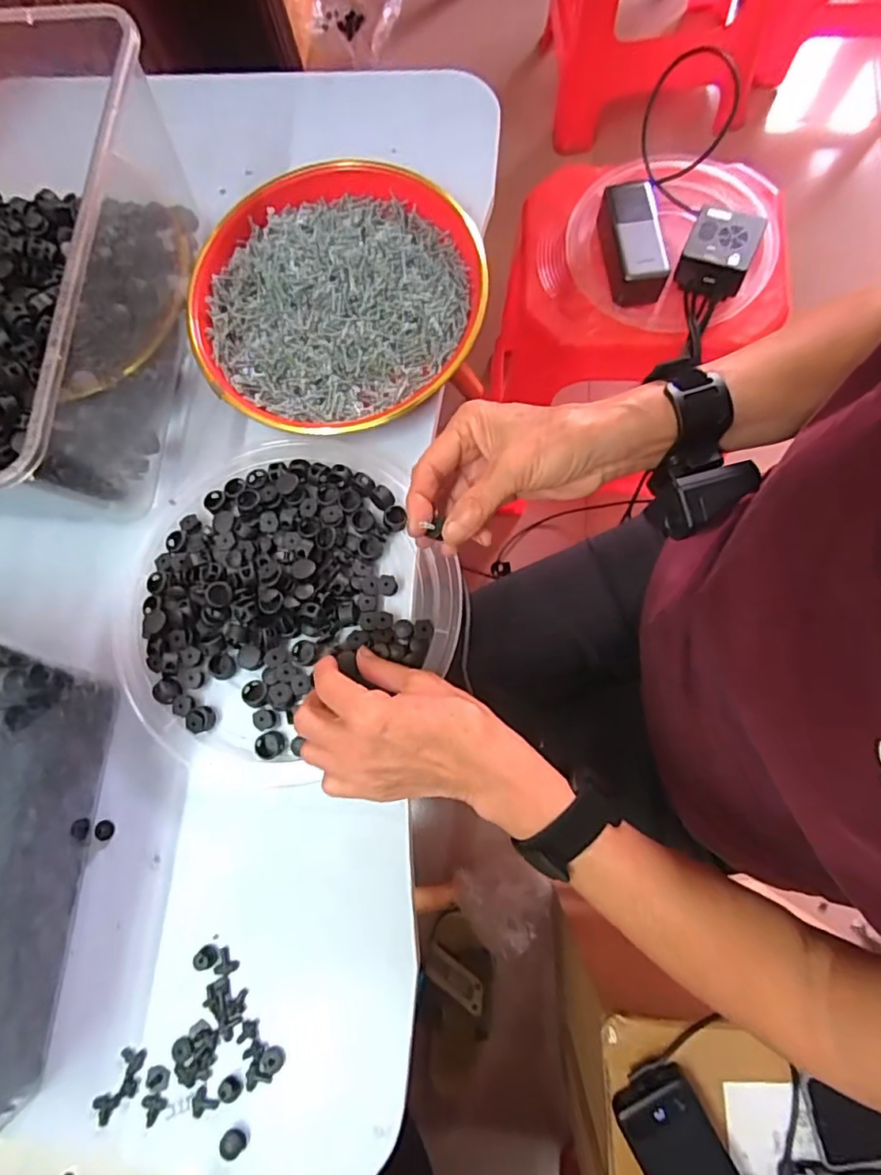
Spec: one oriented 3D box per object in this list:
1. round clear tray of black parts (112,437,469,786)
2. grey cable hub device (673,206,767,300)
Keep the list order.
[{"bbox_3d":[-0.116,0.005,0.404,0.230,0.035,0.216,0,78,1],"label":"round clear tray of black parts"},{"bbox_3d":[0.317,-0.382,0.668,0.073,0.046,0.079,21,80,10],"label":"grey cable hub device"}]

